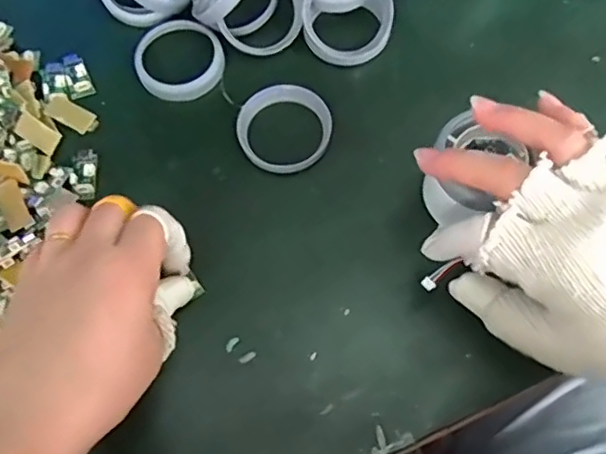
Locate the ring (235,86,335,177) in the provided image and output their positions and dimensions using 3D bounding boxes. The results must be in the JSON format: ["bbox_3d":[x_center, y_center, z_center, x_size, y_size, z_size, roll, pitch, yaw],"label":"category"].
[{"bbox_3d":[-0.011,-0.063,0.385,0.060,0.011,0.057,-1,69,1],"label":"ring"}]

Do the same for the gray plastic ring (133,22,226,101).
[{"bbox_3d":[-0.085,-0.116,0.414,0.058,0.008,0.062,-1,69,1],"label":"gray plastic ring"}]

